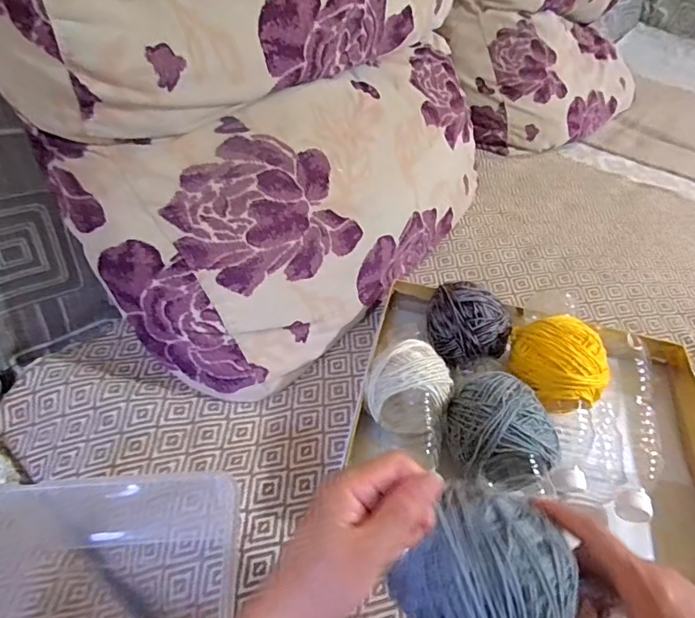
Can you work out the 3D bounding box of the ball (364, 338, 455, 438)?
[{"bbox_3d":[0.059,0.088,0.500,0.081,0.086,0.079,4,44,-4],"label":"ball"}]

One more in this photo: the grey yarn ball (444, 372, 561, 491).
[{"bbox_3d":[0.144,0.113,0.469,0.090,0.070,0.093,4,44,-4],"label":"grey yarn ball"}]

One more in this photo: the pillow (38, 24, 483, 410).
[{"bbox_3d":[-0.019,-0.153,0.630,0.231,0.230,0.581,32,49,24],"label":"pillow"}]

